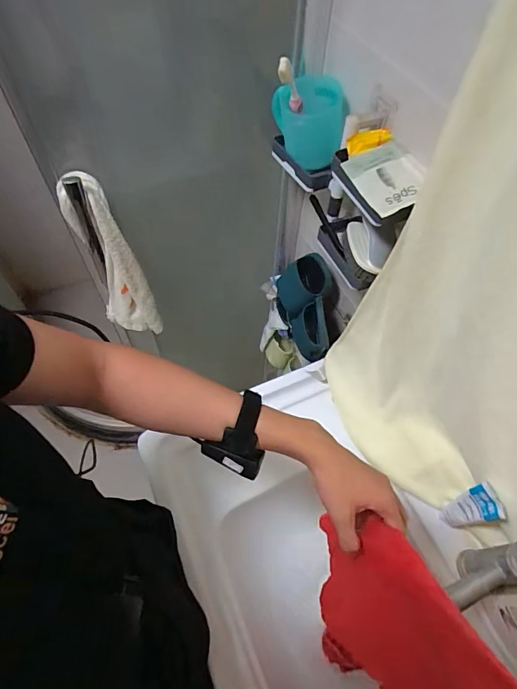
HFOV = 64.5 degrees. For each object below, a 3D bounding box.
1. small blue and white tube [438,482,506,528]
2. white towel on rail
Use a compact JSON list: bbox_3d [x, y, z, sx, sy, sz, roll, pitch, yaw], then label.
[{"bbox_3d":[0.306,0.244,0.602,0.021,0.152,0.045,-13,59,-9],"label":"small blue and white tube"},{"bbox_3d":[-0.276,-0.151,0.786,0.096,0.337,0.103,-23,62,-15],"label":"white towel on rail"}]

